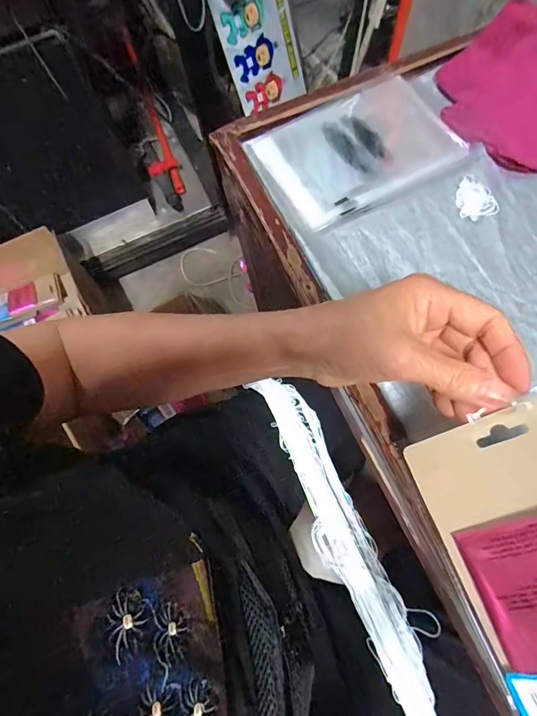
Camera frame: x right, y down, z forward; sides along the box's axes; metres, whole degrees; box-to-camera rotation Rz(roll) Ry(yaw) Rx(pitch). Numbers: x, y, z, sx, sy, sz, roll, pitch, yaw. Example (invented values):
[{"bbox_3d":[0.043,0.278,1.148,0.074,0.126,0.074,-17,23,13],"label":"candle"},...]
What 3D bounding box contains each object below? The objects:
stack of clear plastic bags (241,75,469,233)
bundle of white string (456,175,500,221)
[{"bbox_3d":[0.093,-0.222,0.421,0.187,0.025,0.137,-24,70,-11],"label":"stack of clear plastic bags"},{"bbox_3d":[0.206,-0.161,0.397,0.041,0.004,0.046,-33,72,-7],"label":"bundle of white string"}]

